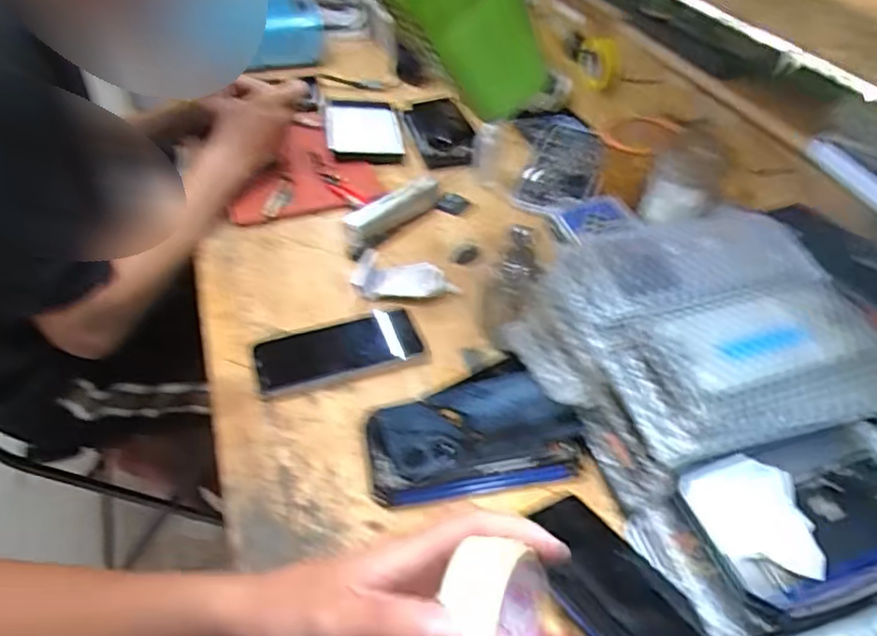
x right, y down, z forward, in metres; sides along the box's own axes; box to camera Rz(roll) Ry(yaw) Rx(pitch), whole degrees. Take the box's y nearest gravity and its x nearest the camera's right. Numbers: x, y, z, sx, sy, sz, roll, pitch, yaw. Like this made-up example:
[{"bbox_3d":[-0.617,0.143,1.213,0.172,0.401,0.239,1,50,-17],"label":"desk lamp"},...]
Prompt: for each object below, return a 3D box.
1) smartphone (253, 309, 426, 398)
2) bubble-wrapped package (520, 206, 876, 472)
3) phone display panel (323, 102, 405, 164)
[{"bbox_3d":[-0.096,0.029,0.627,0.160,0.009,0.072,-15,45,-17],"label":"smartphone"},{"bbox_3d":[0.206,0.029,0.520,0.219,0.121,0.199,-12,44,-14],"label":"bubble-wrapped package"},{"bbox_3d":[-0.112,-0.280,0.961,0.109,0.017,0.183,-5,43,-7],"label":"phone display panel"}]

